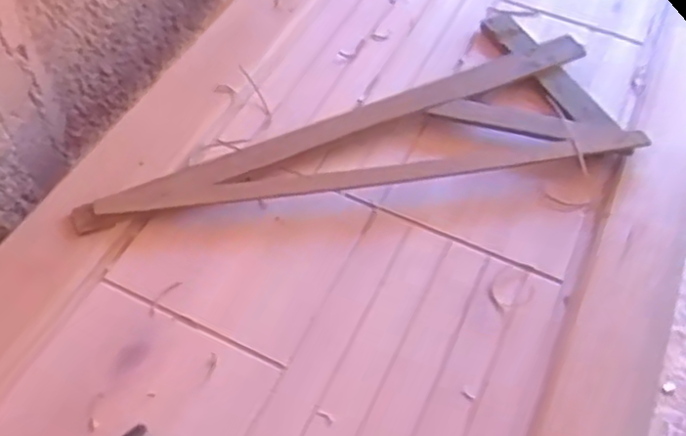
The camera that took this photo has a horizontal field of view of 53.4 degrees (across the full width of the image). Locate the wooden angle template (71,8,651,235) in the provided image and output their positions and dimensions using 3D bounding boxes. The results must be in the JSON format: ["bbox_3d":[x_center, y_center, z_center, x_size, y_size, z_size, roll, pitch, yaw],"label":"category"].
[{"bbox_3d":[0.021,-0.151,0.998,0.786,0.037,0.296,-10,54,-9],"label":"wooden angle template"}]

